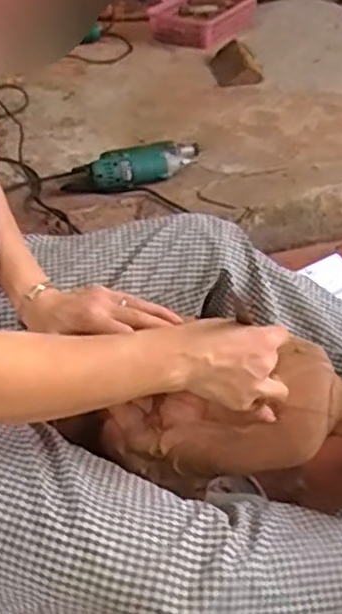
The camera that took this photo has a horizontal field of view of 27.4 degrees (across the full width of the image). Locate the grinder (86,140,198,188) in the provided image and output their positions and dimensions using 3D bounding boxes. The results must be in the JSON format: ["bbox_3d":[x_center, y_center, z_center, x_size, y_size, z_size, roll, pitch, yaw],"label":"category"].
[{"bbox_3d":[-0.041,-0.263,1.296,0.230,0.066,0.080,-25,43,-24],"label":"grinder"}]

